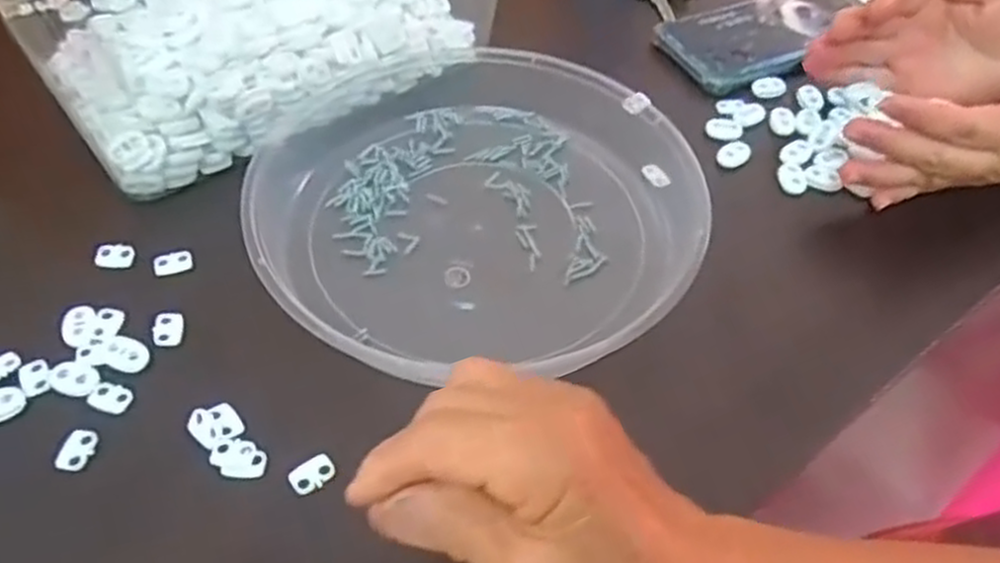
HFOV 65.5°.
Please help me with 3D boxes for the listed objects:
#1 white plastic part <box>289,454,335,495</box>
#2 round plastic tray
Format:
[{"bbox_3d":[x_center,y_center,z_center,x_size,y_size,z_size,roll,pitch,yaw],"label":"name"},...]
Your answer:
[{"bbox_3d":[-0.081,0.083,0.336,0.019,0.004,0.014,-27,57,-23],"label":"white plastic part"},{"bbox_3d":[-0.012,-0.047,0.424,0.240,0.036,0.231,2,51,-2],"label":"round plastic tray"}]

